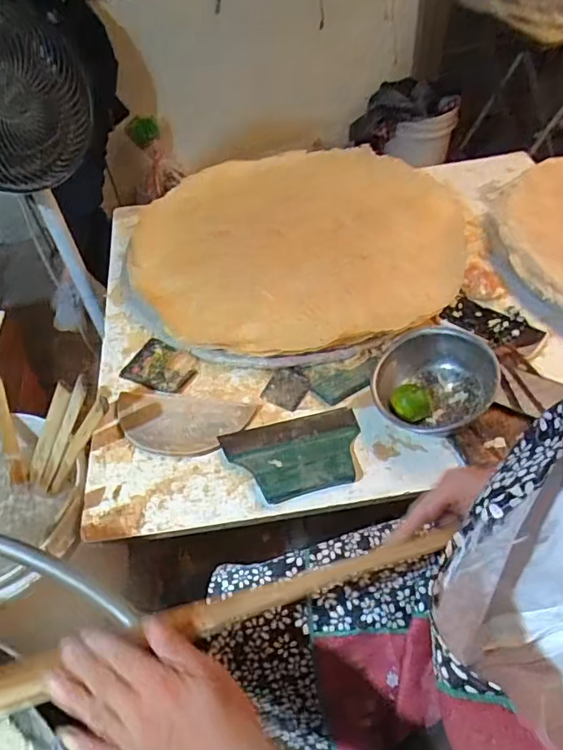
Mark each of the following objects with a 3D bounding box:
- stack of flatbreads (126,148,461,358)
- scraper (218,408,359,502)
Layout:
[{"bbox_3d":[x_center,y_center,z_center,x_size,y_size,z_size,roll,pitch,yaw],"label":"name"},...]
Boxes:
[{"bbox_3d":[0.010,-0.251,0.984,0.619,0.054,0.565,6,50,10],"label":"stack of flatbreads"},{"bbox_3d":[0.022,0.102,0.723,0.185,0.022,0.125,-15,50,-8],"label":"scraper"}]

